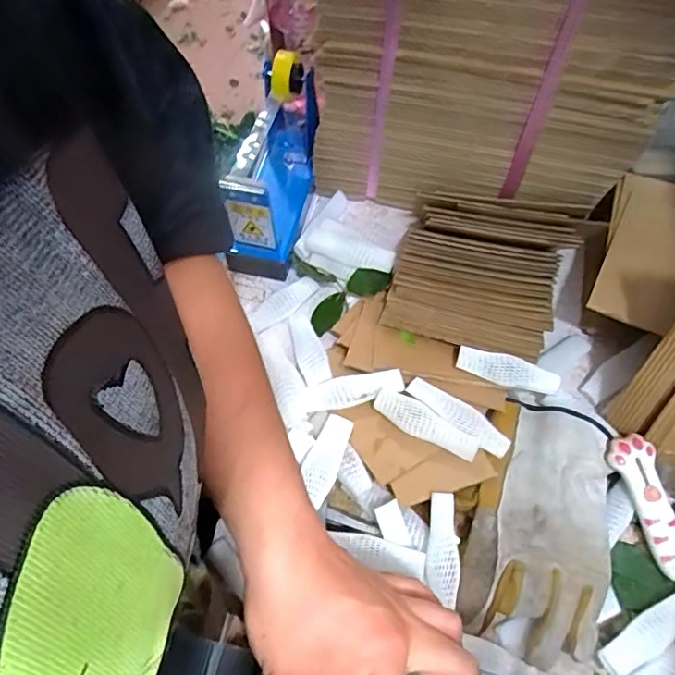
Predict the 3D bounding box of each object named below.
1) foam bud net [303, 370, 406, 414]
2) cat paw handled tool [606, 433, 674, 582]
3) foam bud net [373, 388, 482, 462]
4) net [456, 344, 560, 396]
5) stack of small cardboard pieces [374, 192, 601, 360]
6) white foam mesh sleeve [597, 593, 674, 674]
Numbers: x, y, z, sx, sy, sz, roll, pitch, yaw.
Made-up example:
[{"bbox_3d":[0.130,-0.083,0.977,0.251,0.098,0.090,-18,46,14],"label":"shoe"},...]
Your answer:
[{"bbox_3d":[0.012,0.045,0.467,0.085,0.010,0.023,-15,62,11],"label":"foam bud net"},{"bbox_3d":[0.245,0.131,0.423,0.031,0.014,0.109,-17,76,-7],"label":"cat paw handled tool"},{"bbox_3d":[0.070,0.071,0.441,0.088,0.024,0.024,32,68,17],"label":"foam bud net"},{"bbox_3d":[0.146,0.030,0.470,0.086,0.022,0.022,14,64,9],"label":"net"},{"bbox_3d":[0.138,-0.064,0.514,0.154,0.049,0.169,20,65,12],"label":"stack of small cardboard pieces"},{"bbox_3d":[0.225,0.210,0.393,0.091,0.004,0.024,-26,54,-20],"label":"white foam mesh sleeve"}]

